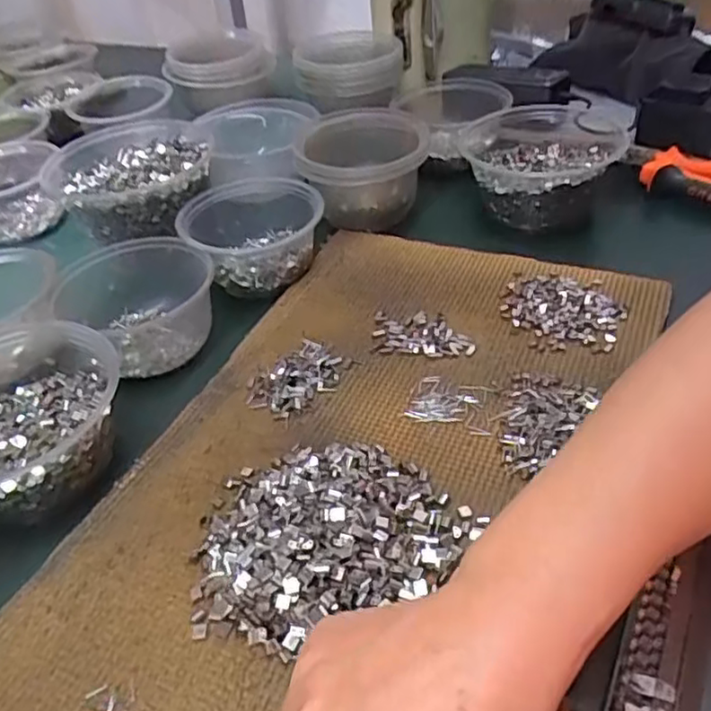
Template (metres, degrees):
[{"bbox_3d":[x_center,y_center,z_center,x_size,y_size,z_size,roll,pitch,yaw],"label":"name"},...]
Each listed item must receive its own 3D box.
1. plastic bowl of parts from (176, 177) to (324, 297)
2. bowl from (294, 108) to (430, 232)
[{"bbox_3d":[-0.084,-0.100,0.532,0.109,0.053,0.103,-4,42,4],"label":"plastic bowl of parts"},{"bbox_3d":[0.008,-0.167,0.585,0.109,0.067,0.117,3,43,11],"label":"bowl"}]

